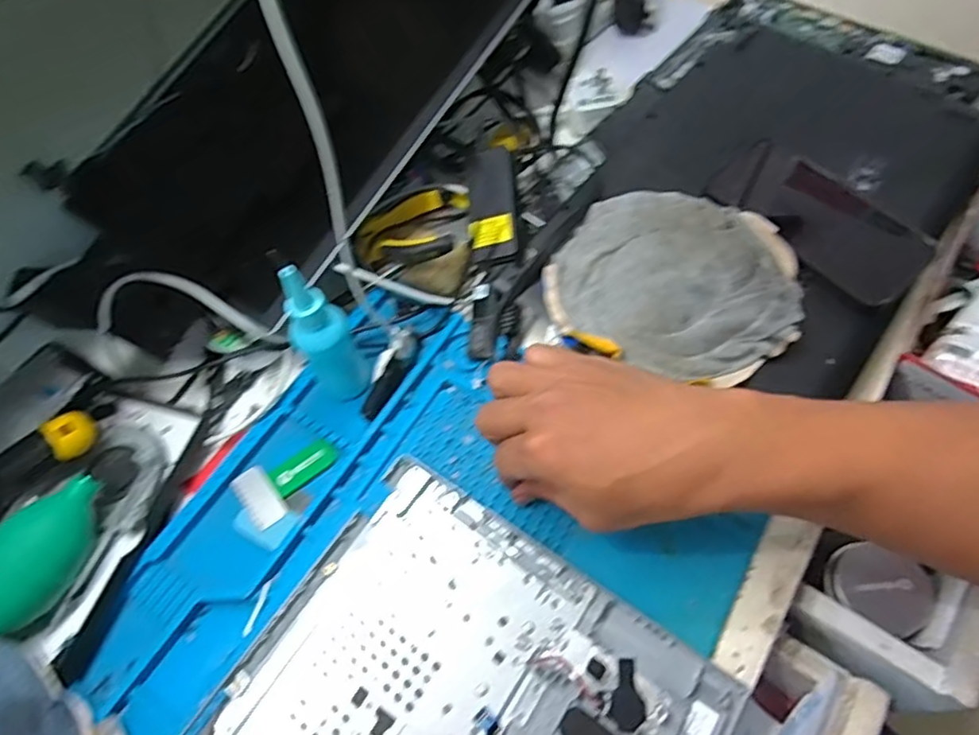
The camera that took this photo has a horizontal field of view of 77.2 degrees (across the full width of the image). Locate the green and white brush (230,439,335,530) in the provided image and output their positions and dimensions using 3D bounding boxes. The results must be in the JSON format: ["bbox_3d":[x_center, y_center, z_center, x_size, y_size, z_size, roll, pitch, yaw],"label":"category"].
[{"bbox_3d":[-0.135,0.073,0.412,0.066,0.010,0.044,-38,67,-16],"label":"green and white brush"}]

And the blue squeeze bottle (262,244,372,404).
[{"bbox_3d":[-0.105,-0.024,0.384,0.036,0.127,0.034,-2,60,4],"label":"blue squeeze bottle"}]

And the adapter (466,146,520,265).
[{"bbox_3d":[0.004,-0.120,0.465,0.039,0.023,0.092,-4,75,0],"label":"adapter"}]

